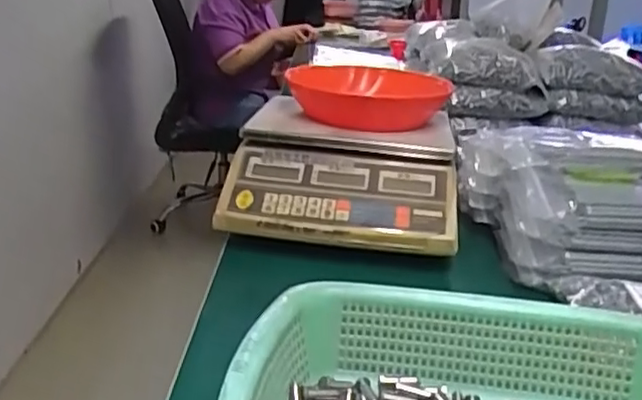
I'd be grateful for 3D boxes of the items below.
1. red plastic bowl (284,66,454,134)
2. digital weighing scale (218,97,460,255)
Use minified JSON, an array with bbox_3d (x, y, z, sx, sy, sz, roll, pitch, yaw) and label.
[{"bbox_3d":[0.067,-0.136,0.862,0.200,0.054,0.210,4,21,8],"label":"red plastic bowl"},{"bbox_3d":[0.031,-0.037,0.784,0.255,0.100,0.244,4,21,8],"label":"digital weighing scale"}]

